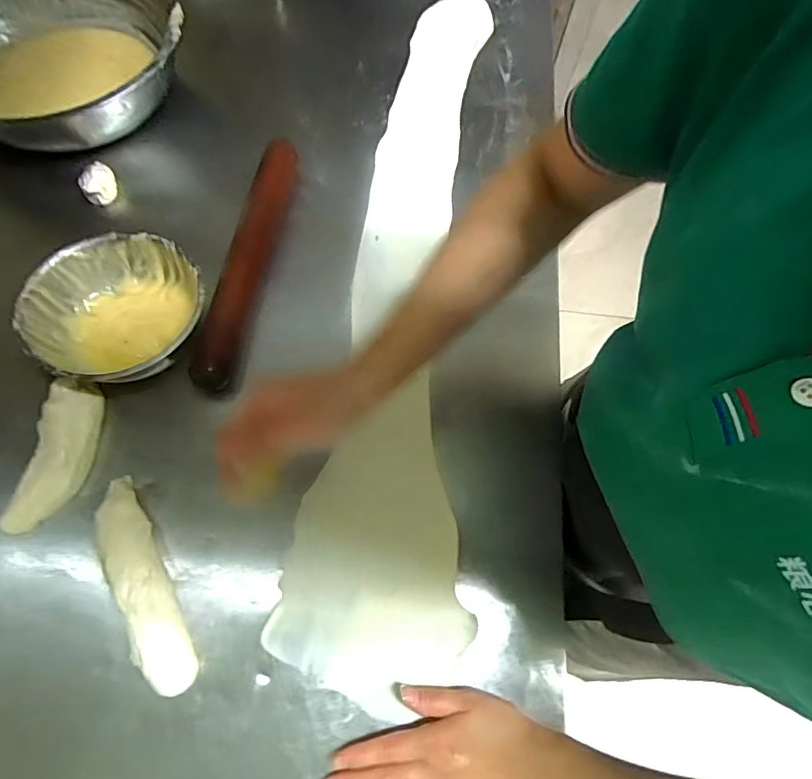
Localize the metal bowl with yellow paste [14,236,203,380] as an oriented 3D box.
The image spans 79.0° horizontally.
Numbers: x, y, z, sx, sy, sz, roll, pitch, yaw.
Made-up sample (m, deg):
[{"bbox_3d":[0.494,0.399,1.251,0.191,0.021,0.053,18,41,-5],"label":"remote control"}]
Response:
[{"bbox_3d":[-0.284,-0.073,0.499,0.160,0.062,0.160,1,68,-2],"label":"metal bowl with yellow paste"}]

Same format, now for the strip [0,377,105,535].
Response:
[{"bbox_3d":[-0.327,0.061,0.466,0.045,0.031,0.144,5,68,0],"label":"strip"}]

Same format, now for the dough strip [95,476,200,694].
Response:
[{"bbox_3d":[-0.234,0.170,0.436,0.043,0.031,0.189,-25,71,-11],"label":"dough strip"}]

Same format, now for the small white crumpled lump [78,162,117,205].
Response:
[{"bbox_3d":[-0.367,-0.246,0.588,0.039,0.027,0.038,1,68,-2],"label":"small white crumpled lump"}]

